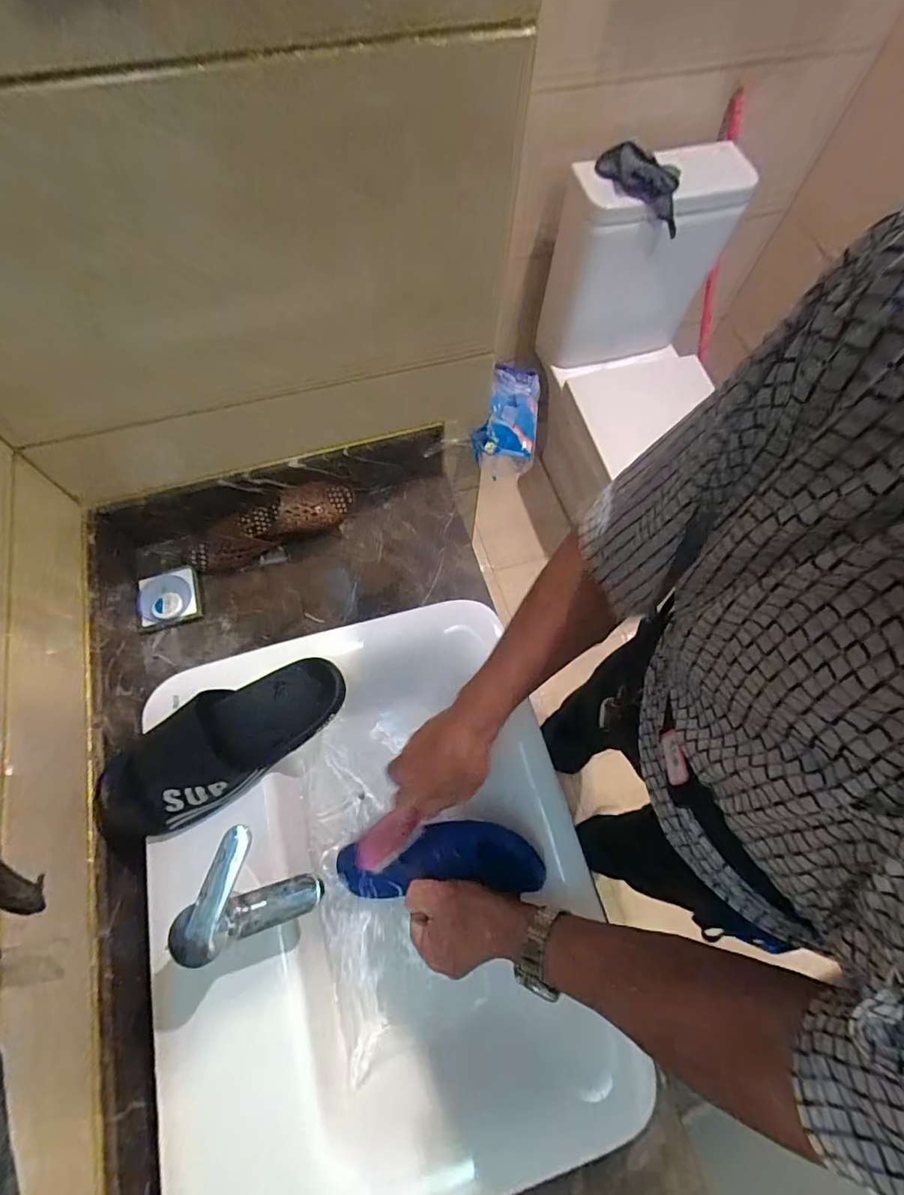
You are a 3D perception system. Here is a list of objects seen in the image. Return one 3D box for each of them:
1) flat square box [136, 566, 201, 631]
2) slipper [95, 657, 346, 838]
[{"bbox_3d":[-0.417,0.000,0.733,0.086,0.015,0.085,-14,68,-6],"label":"flat square box"},{"bbox_3d":[-0.243,0.151,0.540,0.257,0.064,0.102,-36,72,-14],"label":"slipper"}]

